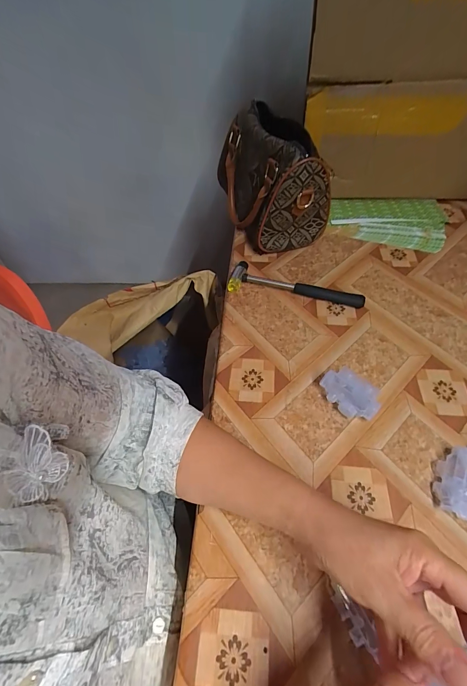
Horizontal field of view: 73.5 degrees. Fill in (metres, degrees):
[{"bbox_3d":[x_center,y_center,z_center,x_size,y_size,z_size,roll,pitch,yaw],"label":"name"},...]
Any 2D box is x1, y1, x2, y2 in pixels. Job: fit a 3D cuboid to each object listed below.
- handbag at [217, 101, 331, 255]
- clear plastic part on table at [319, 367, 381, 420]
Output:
[{"bbox_3d":[0.068,-0.298,0.571,0.149,0.163,0.245,-11,53,-5],"label":"handbag"},{"bbox_3d":[0.139,0.062,0.376,0.069,0.030,0.040,33,61,25],"label":"clear plastic part on table"}]

